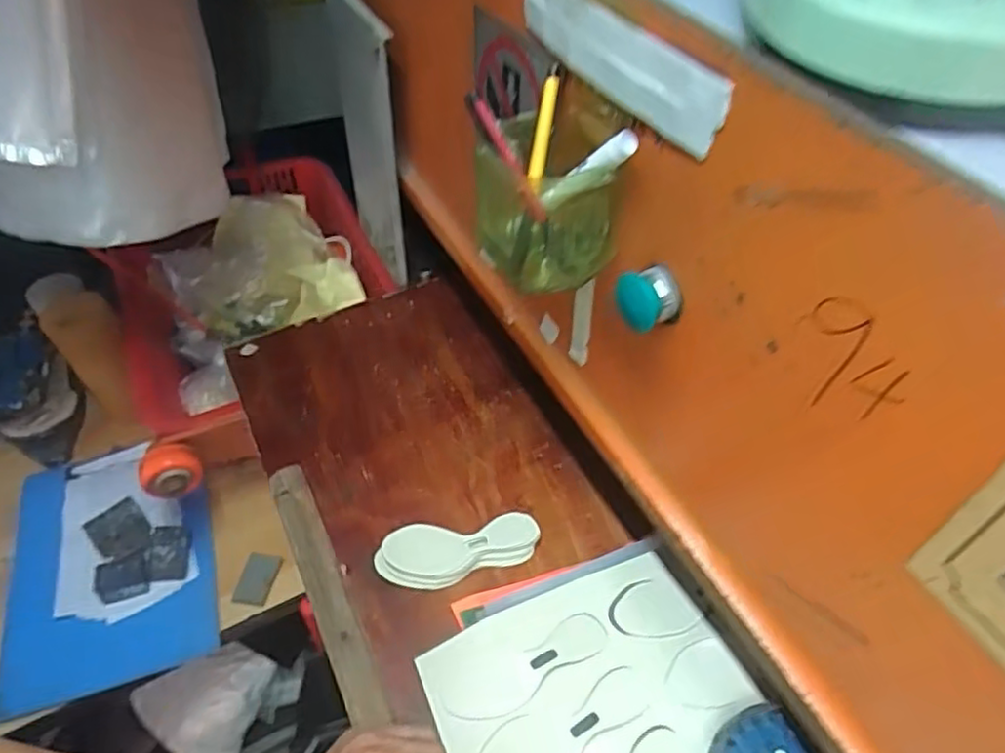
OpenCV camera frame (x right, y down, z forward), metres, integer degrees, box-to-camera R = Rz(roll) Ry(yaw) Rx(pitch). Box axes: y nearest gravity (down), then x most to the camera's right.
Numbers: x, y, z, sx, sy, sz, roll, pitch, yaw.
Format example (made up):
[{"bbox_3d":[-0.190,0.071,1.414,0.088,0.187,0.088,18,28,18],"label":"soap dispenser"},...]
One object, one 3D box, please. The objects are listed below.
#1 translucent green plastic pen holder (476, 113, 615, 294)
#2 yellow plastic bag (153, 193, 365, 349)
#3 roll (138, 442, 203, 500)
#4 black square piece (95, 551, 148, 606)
[{"bbox_3d":[0.026,-0.108,0.443,0.085,0.090,0.085,3,42,-5],"label":"translucent green plastic pen holder"},{"bbox_3d":[-0.370,-0.166,1.050,0.272,0.119,0.253,-5,43,-14],"label":"yellow plastic bag"},{"bbox_3d":[-0.360,0.100,0.731,0.059,0.053,0.040,-23,50,-30],"label":"roll"},{"bbox_3d":[-0.443,0.236,0.788,0.052,0.027,0.040,-12,45,-20],"label":"black square piece"}]

